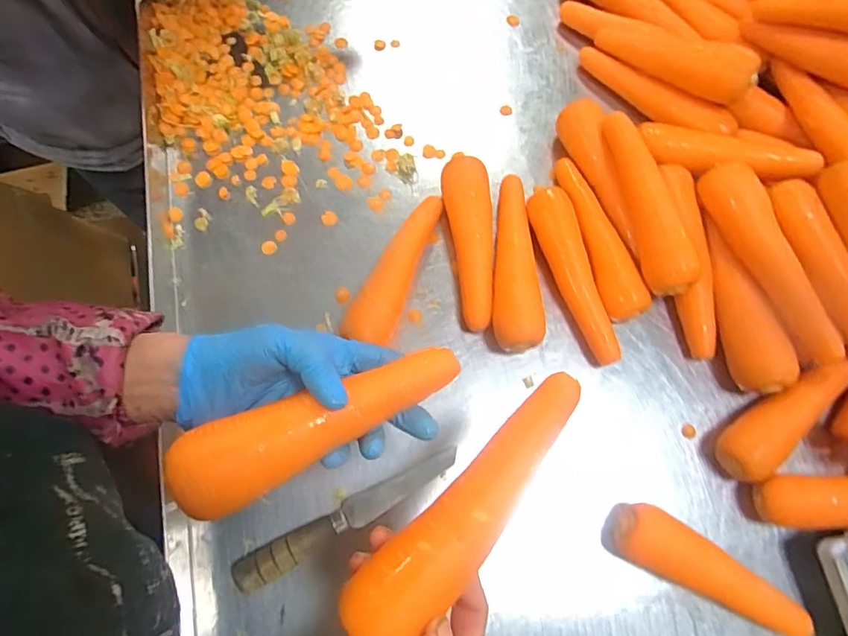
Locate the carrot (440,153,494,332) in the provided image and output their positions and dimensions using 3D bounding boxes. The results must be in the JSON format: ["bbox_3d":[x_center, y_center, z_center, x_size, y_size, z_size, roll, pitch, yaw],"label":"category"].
[{"bbox_3d":[0.047,-0.077,0.492,0.043,0.048,0.185,-7,73,-3],"label":"carrot"}]

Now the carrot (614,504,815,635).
[{"bbox_3d":[0.238,0.212,0.415,0.168,0.037,0.046,28,74,7],"label":"carrot"}]

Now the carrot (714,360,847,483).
[{"bbox_3d":[0.340,0.090,0.459,0.162,0.045,0.048,-34,77,-11],"label":"carrot"}]

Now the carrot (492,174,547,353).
[{"bbox_3d":[0.089,-0.053,0.488,0.053,0.041,0.180,-3,73,-2],"label":"carrot"}]

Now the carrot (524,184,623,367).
[{"bbox_3d":[0.147,-0.043,0.495,0.040,0.034,0.183,-13,74,-5],"label":"carrot"}]

